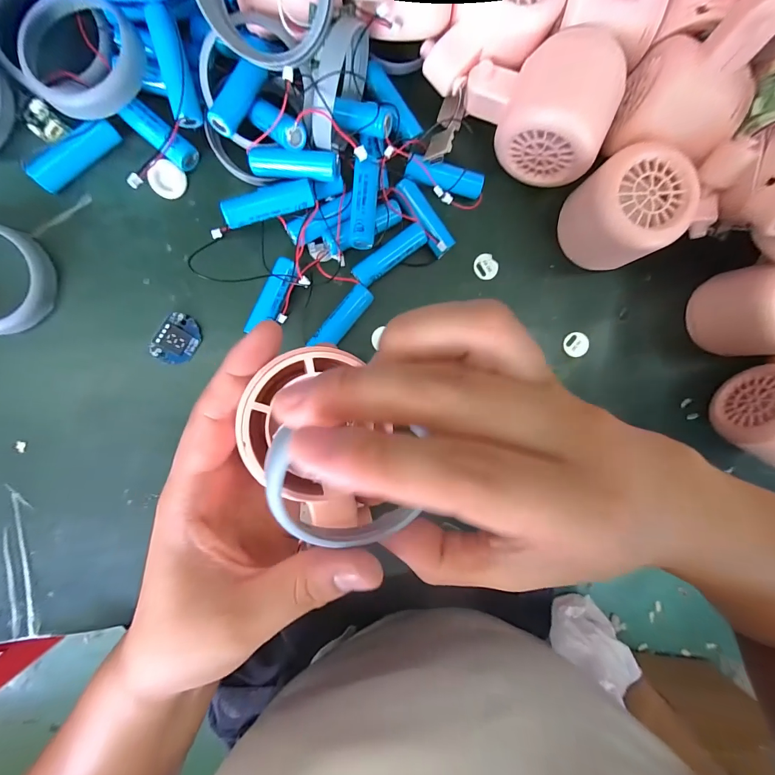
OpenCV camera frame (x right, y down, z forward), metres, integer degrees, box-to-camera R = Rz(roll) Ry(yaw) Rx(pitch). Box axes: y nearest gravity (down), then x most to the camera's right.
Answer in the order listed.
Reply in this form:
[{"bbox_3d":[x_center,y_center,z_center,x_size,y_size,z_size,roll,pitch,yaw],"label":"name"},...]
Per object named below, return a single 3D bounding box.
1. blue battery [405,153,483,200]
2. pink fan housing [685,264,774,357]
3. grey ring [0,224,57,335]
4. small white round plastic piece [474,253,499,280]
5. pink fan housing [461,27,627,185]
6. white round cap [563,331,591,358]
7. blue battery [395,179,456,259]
[{"bbox_3d":[0.035,-0.130,0.225,0.048,0.013,0.016,7,91,-8],"label":"blue battery"},{"bbox_3d":[0.239,-0.048,0.238,0.055,0.050,0.054,-1,93,-8],"label":"pink fan housing"},{"bbox_3d":[-0.212,-0.058,0.195,0.057,0.014,0.057,0,92,-8],"label":"grey ring"},{"bbox_3d":[0.065,-0.079,0.239,0.016,0.004,0.016,0,92,-8],"label":"small white round plastic piece"},{"bbox_3d":[0.086,-0.162,0.211,0.079,0.054,0.055,19,90,-8],"label":"pink fan housing"},{"bbox_3d":[0.129,-0.029,0.248,0.016,0.005,0.017,0,92,-8],"label":"white round cap"},{"bbox_3d":[0.022,-0.103,0.225,0.014,0.016,0.049,-37,97,-5],"label":"blue battery"}]

